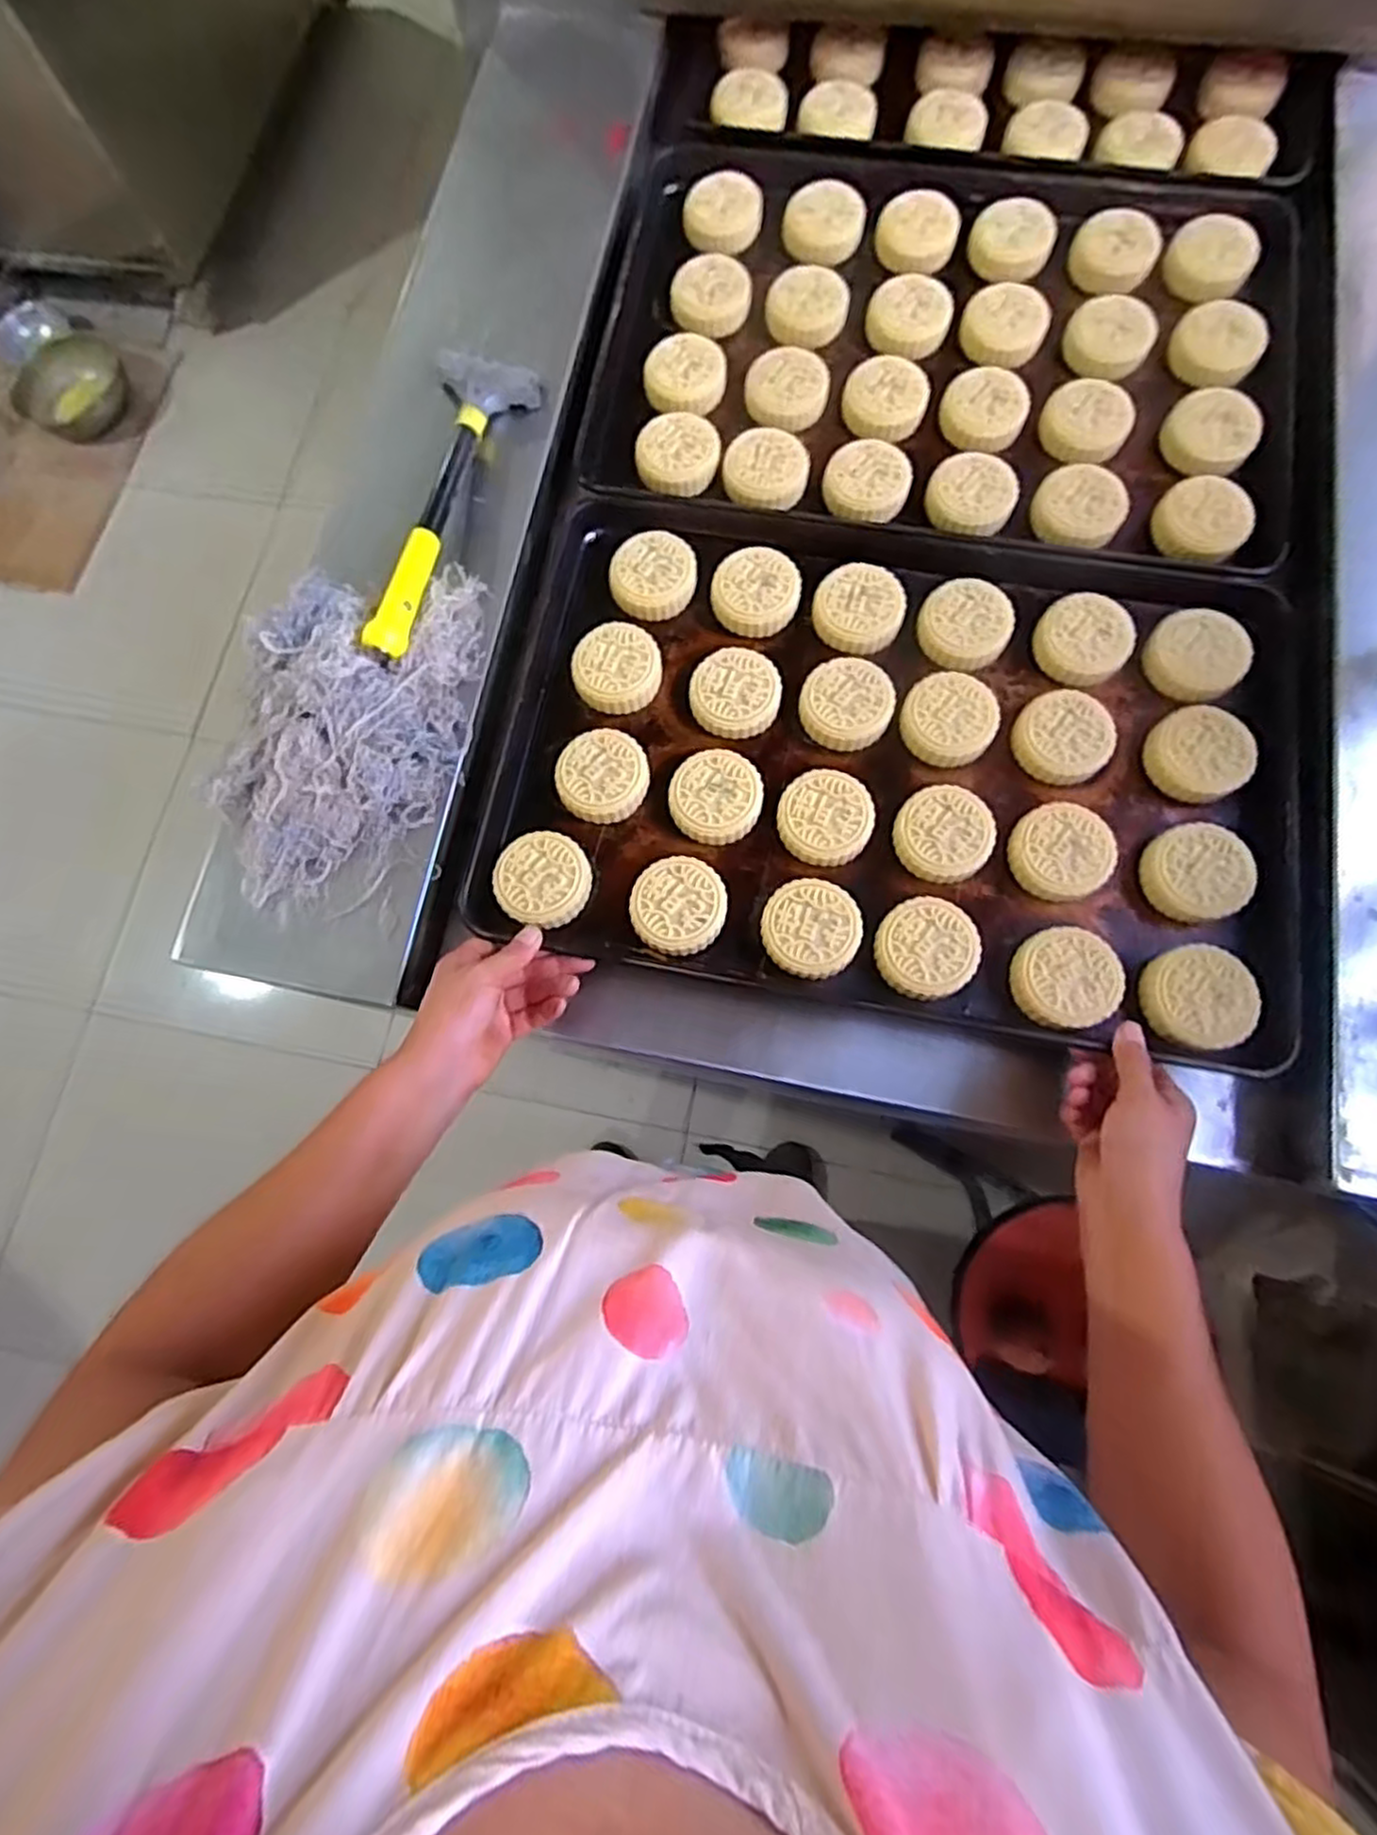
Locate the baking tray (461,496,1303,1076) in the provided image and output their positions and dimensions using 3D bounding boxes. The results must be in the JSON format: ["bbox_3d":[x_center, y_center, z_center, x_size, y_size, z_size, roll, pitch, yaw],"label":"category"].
[{"bbox_3d":[0.154,-0.125,0.584,0.584,0.054,0.390,11,79,3],"label":"baking tray"}]

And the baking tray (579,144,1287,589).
[{"bbox_3d":[0.227,-0.516,0.674,0.580,0.054,0.405,10,78,5],"label":"baking tray"}]

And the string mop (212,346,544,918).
[{"bbox_3d":[-0.240,-0.251,0.590,0.172,0.051,0.502,12,79,3],"label":"string mop"}]

